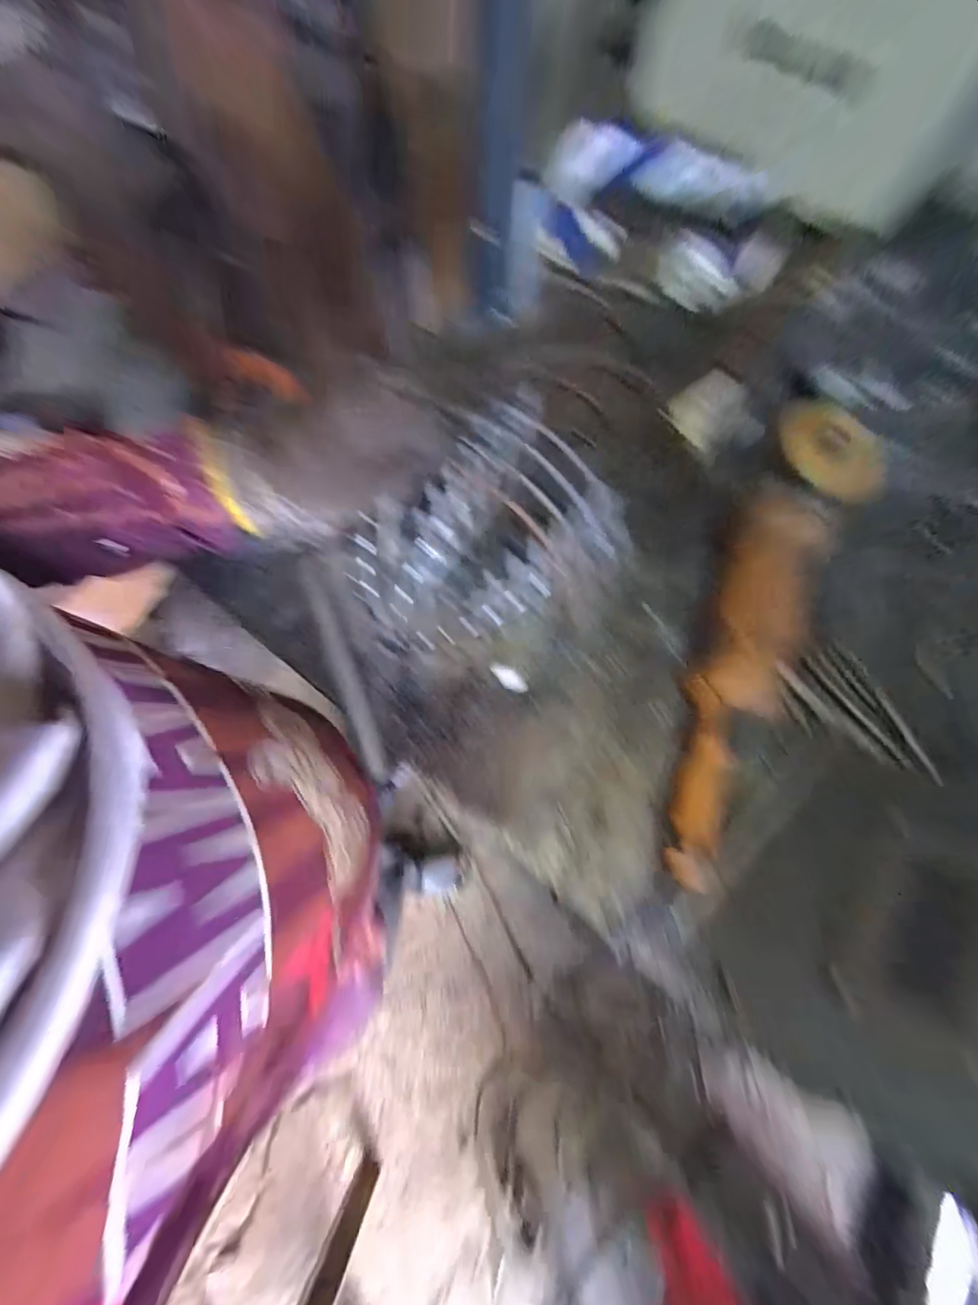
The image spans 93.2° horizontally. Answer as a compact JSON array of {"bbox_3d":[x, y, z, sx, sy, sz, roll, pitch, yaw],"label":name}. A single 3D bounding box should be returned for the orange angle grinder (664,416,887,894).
[{"bbox_3d":[0.213,-0.009,0.374,0.085,0.086,0.384,21,76,5],"label":"orange angle grinder"}]

